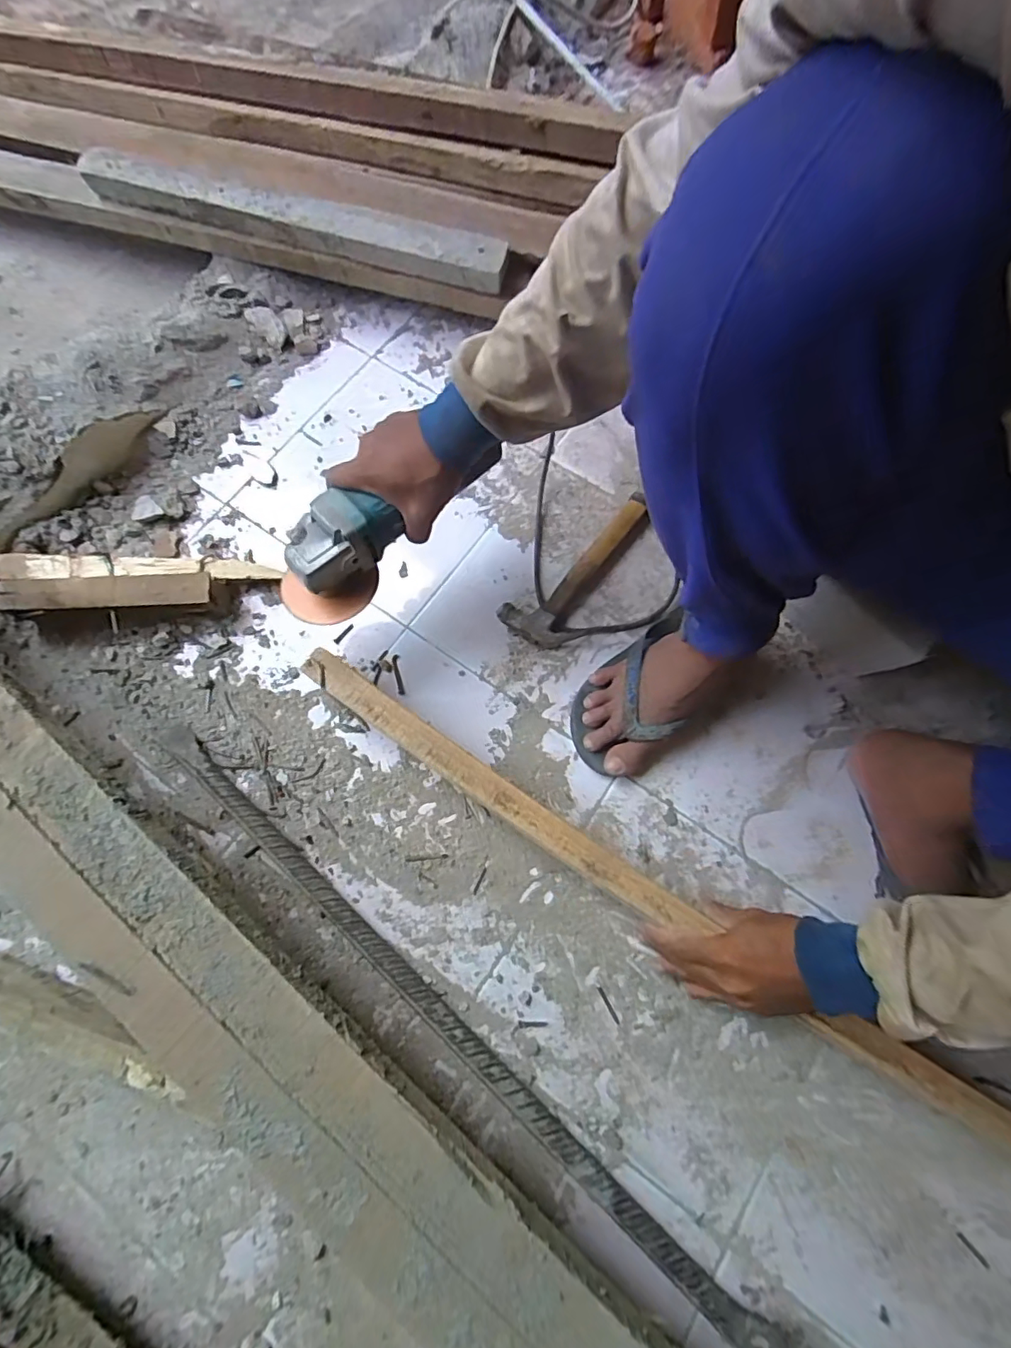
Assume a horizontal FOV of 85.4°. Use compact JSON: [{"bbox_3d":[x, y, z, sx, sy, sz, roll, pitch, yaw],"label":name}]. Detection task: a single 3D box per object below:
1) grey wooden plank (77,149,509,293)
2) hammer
[{"bbox_3d":[-0.282,-0.598,0.719,0.583,0.043,0.051,16,73,5],"label":"grey wooden plank"},{"bbox_3d":[0.087,-0.135,0.671,0.083,0.034,0.230,33,74,9],"label":"hammer"}]

